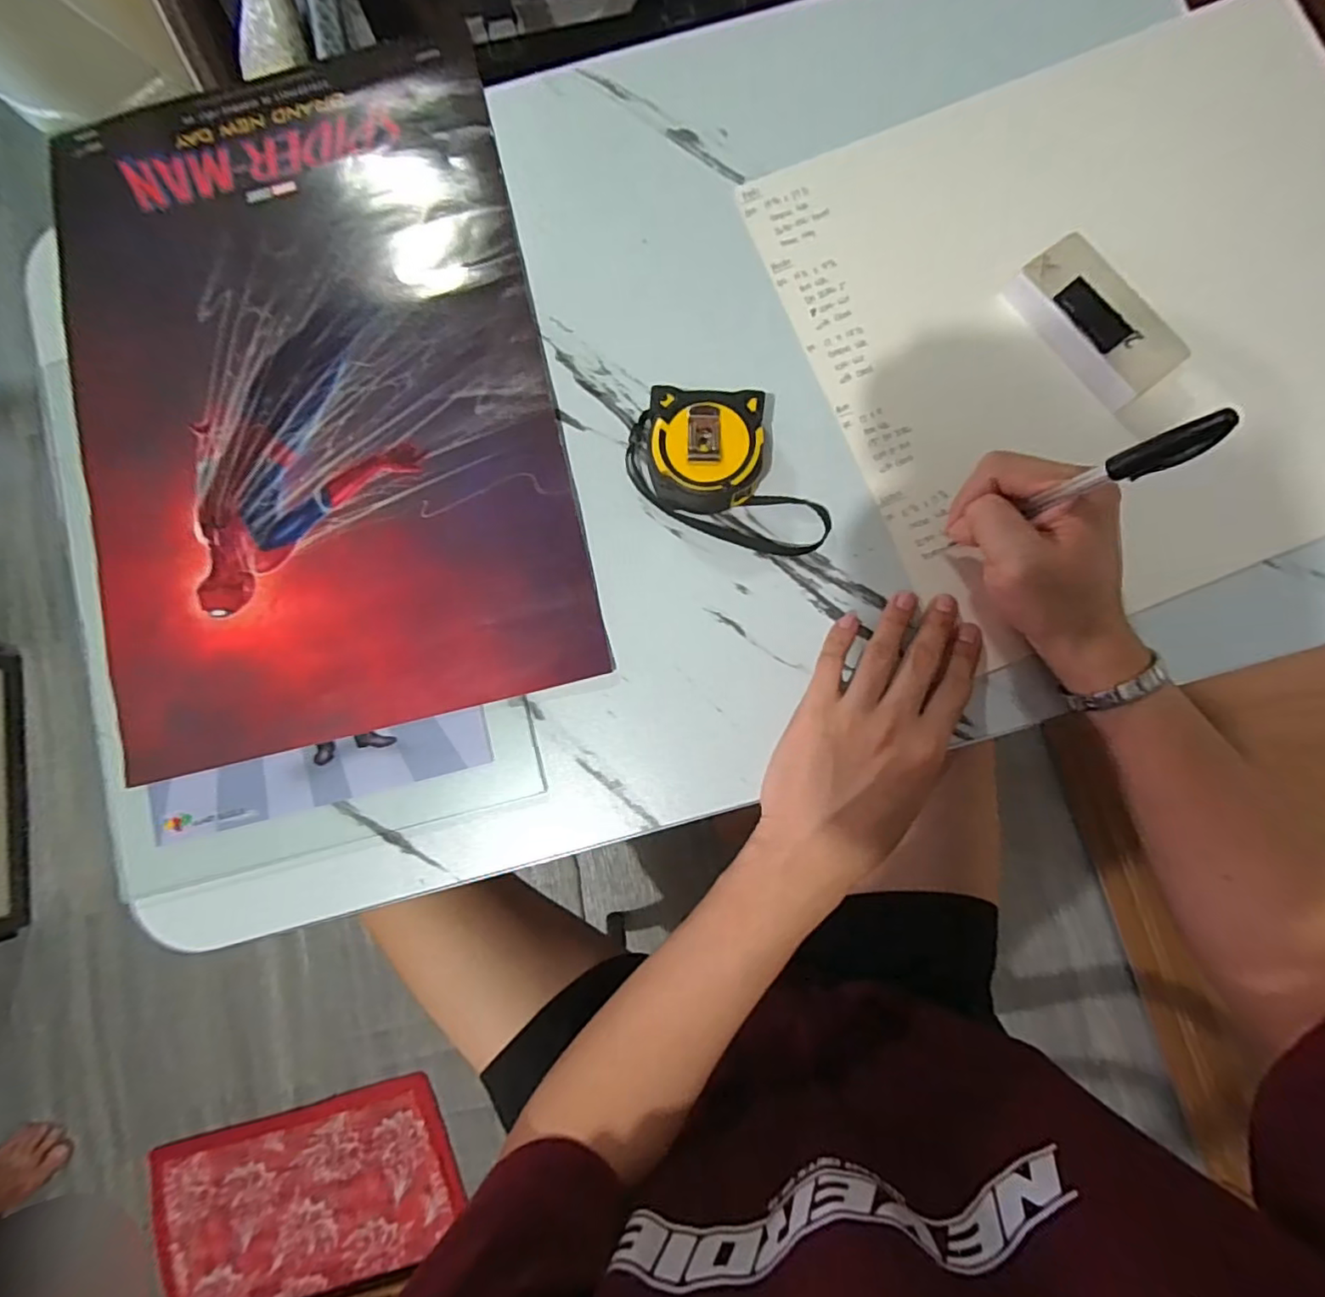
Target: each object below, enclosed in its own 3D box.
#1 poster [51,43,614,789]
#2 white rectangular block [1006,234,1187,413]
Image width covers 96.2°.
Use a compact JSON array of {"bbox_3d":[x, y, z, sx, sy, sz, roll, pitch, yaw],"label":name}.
[{"bbox_3d":[-0.226,-0.168,0.380,0.301,0.006,0.443,-13,84,1],"label":"poster"},{"bbox_3d":[0.258,-0.195,0.358,0.051,0.021,0.100,-35,84,-2],"label":"white rectangular block"}]

